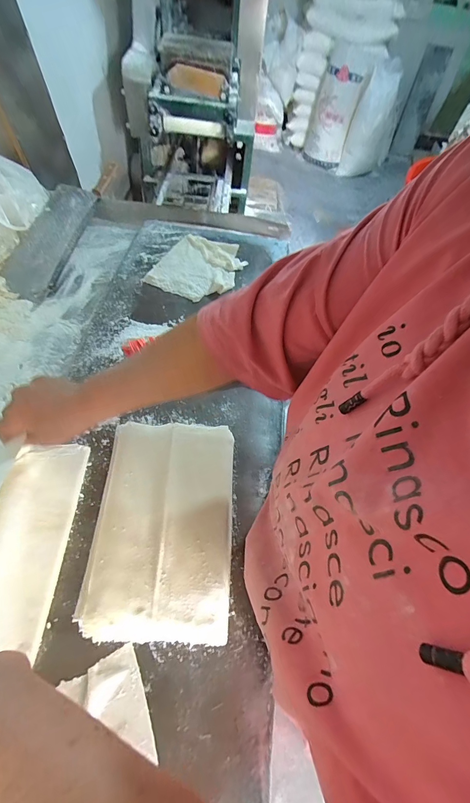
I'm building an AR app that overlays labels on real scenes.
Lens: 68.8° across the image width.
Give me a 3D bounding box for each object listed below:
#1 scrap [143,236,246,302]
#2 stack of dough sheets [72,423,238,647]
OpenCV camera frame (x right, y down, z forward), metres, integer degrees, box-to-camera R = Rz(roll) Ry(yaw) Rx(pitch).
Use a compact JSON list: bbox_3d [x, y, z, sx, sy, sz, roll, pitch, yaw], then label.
[{"bbox_3d":[-0.078,-0.297,0.743,0.171,0.013,0.201,21,59,9],"label":"scrap"},{"bbox_3d":[-0.093,0.148,0.442,0.173,0.025,0.261,3,58,-2],"label":"stack of dough sheets"}]

